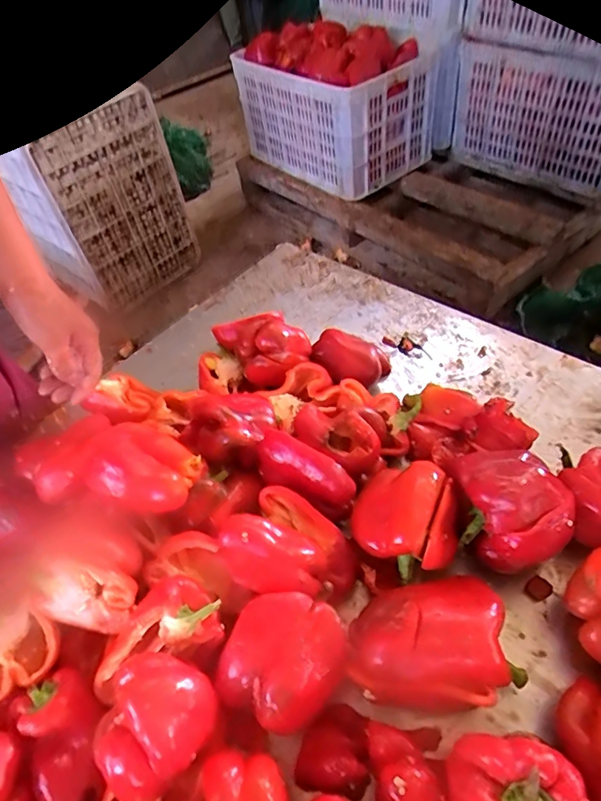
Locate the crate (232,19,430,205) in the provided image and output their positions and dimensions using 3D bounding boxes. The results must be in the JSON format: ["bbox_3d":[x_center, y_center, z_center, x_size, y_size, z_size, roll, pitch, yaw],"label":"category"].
[{"bbox_3d":[0.081,-0.862,1.437,0.354,0.286,0.521,-38,55,-19],"label":"crate"}]

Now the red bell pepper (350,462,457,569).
[{"bbox_3d":[0.101,0.108,0.480,0.095,0.056,0.094,-5,51,6],"label":"red bell pepper"}]

